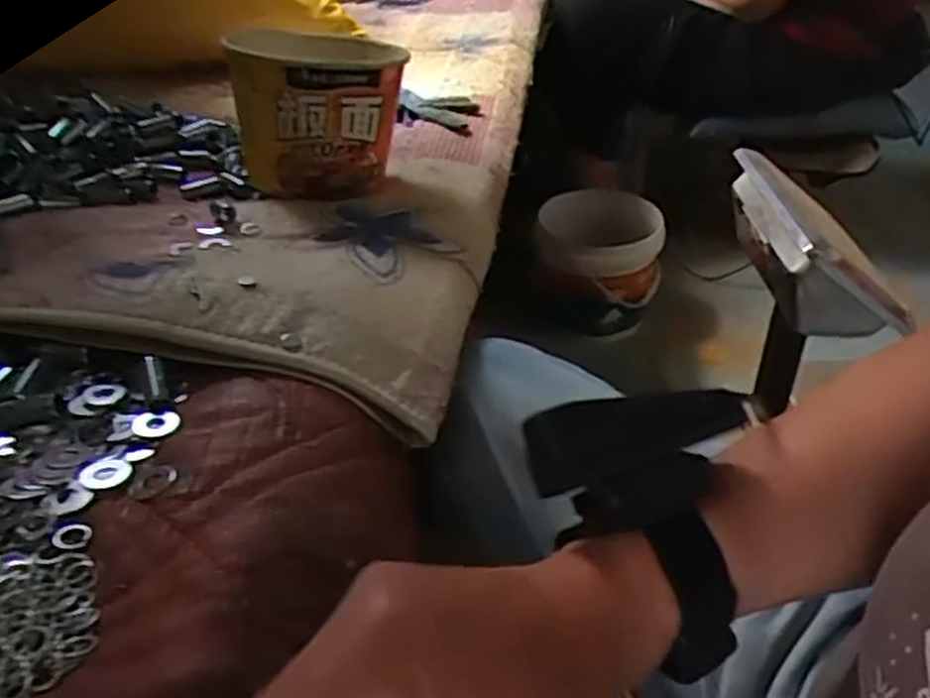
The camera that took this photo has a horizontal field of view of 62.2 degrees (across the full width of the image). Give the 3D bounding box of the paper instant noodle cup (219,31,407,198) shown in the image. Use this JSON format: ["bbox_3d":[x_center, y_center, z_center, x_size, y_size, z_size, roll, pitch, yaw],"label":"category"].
[{"bbox_3d":[-0.119,-0.202,0.639,0.133,0.111,0.133,-6,36,-6],"label":"paper instant noodle cup"}]

